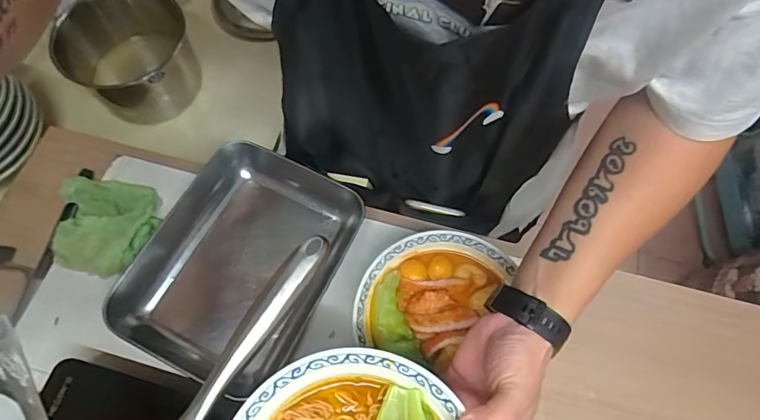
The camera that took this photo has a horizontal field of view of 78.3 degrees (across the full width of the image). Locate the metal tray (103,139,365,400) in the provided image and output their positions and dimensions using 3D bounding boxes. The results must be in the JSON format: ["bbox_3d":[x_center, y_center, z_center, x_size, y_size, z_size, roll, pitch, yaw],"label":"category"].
[{"bbox_3d":[-0.154,0.055,0.533,0.191,0.046,0.260,28,70,9],"label":"metal tray"}]

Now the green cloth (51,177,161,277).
[{"bbox_3d":[-0.319,0.015,0.550,0.113,0.037,0.124,-7,69,-5],"label":"green cloth"}]

